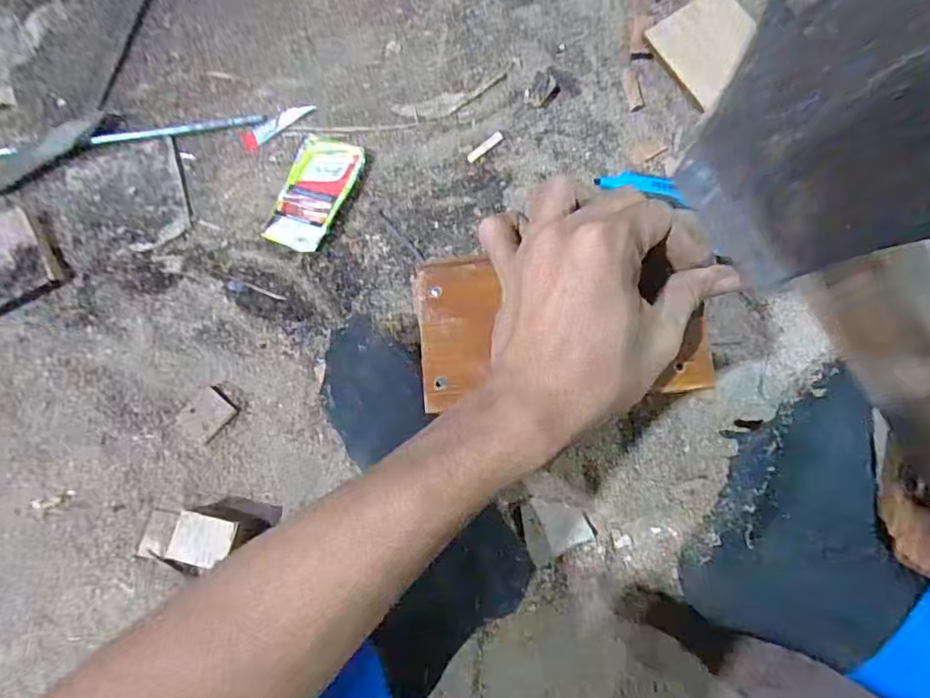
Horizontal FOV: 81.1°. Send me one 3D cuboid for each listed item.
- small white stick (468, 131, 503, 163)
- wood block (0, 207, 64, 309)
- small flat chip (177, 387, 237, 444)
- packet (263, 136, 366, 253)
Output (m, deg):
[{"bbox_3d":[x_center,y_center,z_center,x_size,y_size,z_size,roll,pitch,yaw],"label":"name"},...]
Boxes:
[{"bbox_3d":[0.018,-0.186,0.499,0.038,0.005,0.009,-39,80,-7],"label":"small white stick"},{"bbox_3d":[-0.418,-0.079,0.487,0.080,0.019,0.078,-30,79,-5],"label":"wood block"},{"bbox_3d":[-0.218,0.056,0.459,0.036,0.012,0.041,40,82,9],"label":"small flat chip"},{"bbox_3d":[-0.136,-0.142,0.491,0.060,0.019,0.109,18,79,5],"label":"packet"}]

